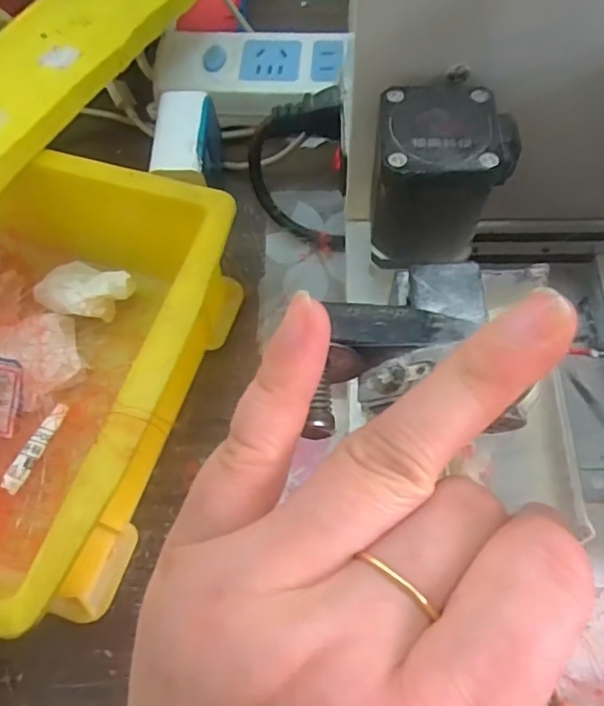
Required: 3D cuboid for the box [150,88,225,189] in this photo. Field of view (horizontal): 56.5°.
[{"bbox_3d":[-0.060,-0.103,0.307,0.028,0.051,0.052,0,66,2],"label":"box"}]

